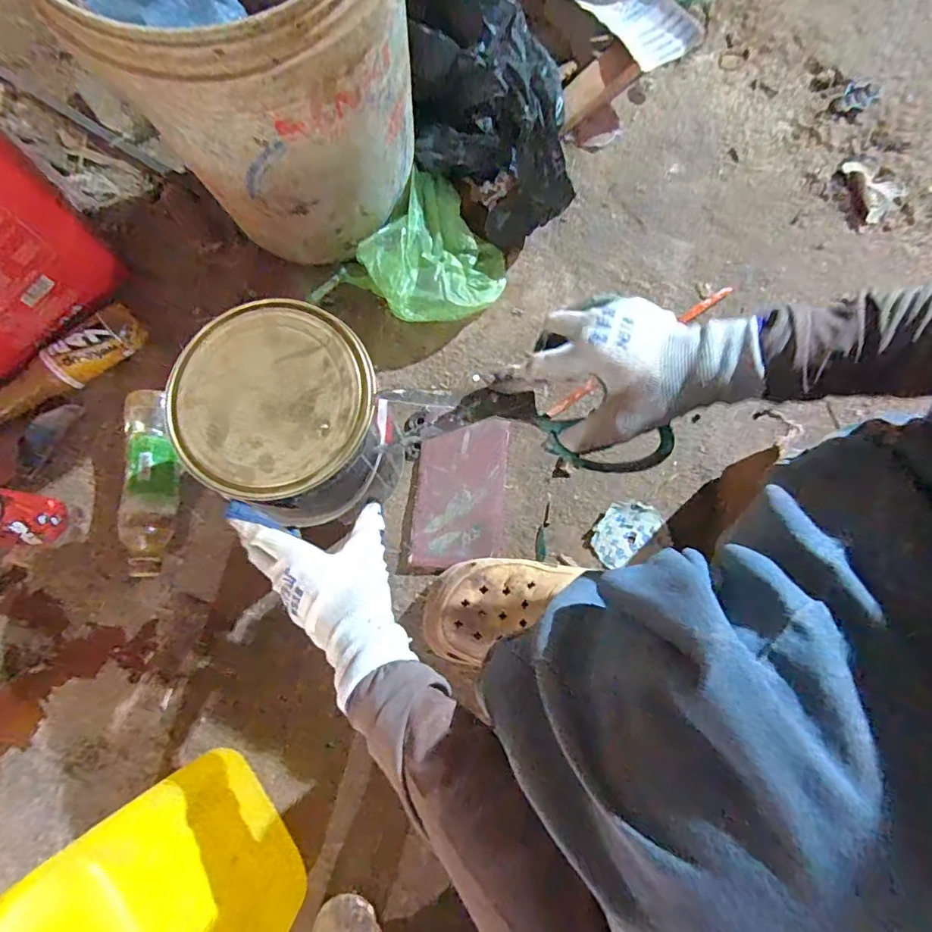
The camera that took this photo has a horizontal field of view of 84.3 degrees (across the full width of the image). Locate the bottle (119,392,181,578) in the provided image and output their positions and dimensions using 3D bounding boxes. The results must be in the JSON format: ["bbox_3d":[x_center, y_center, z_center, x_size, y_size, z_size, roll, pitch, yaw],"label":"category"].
[{"bbox_3d":[-0.354,0.019,0.587,0.059,0.063,0.206,-5,78,-3],"label":"bottle"}]

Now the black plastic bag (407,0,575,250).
[{"bbox_3d":[0.019,-0.437,0.640,0.163,0.176,0.270,-8,78,-3],"label":"black plastic bag"}]

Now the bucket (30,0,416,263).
[{"bbox_3d":[-0.197,-0.415,0.513,0.284,0.297,0.302,0,78,-1],"label":"bucket"}]

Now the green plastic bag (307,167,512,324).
[{"bbox_3d":[-0.059,-0.250,0.647,0.186,0.081,0.197,39,80,7],"label":"green plastic bag"}]

